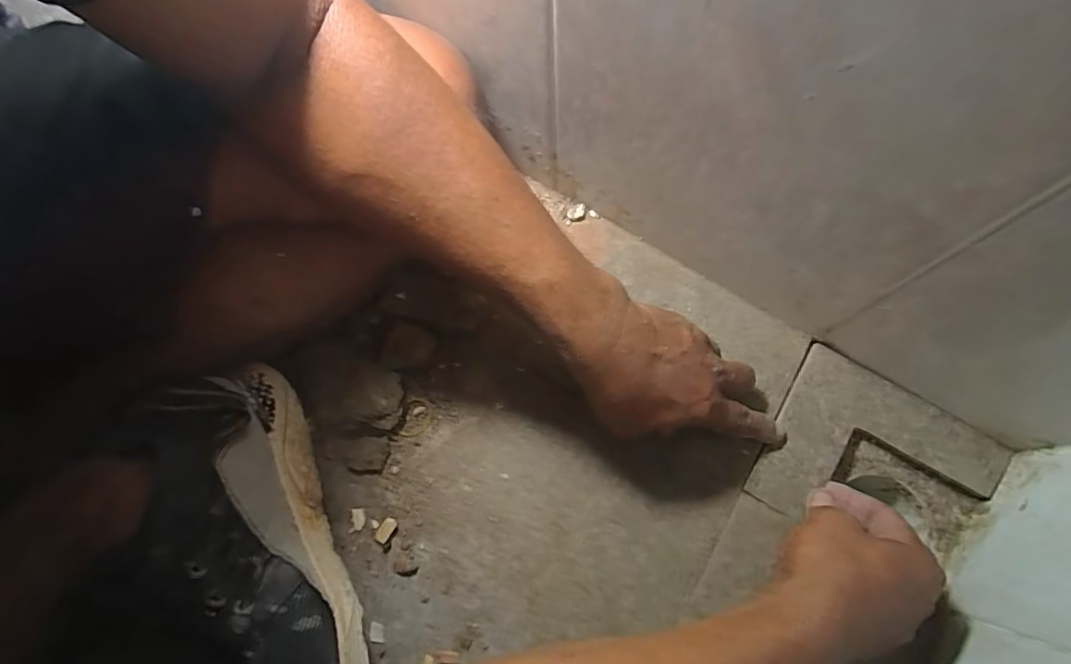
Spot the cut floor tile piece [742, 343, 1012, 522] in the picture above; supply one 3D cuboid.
[{"bbox_3d":[0.260,0.102,0.411,0.155,0.006,0.131,30,76,10],"label":"cut floor tile piece"}]

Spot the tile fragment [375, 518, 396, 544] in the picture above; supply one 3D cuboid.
[{"bbox_3d":[-0.115,0.152,0.412,0.010,0.004,0.019,30,76,10],"label":"tile fragment"}]

